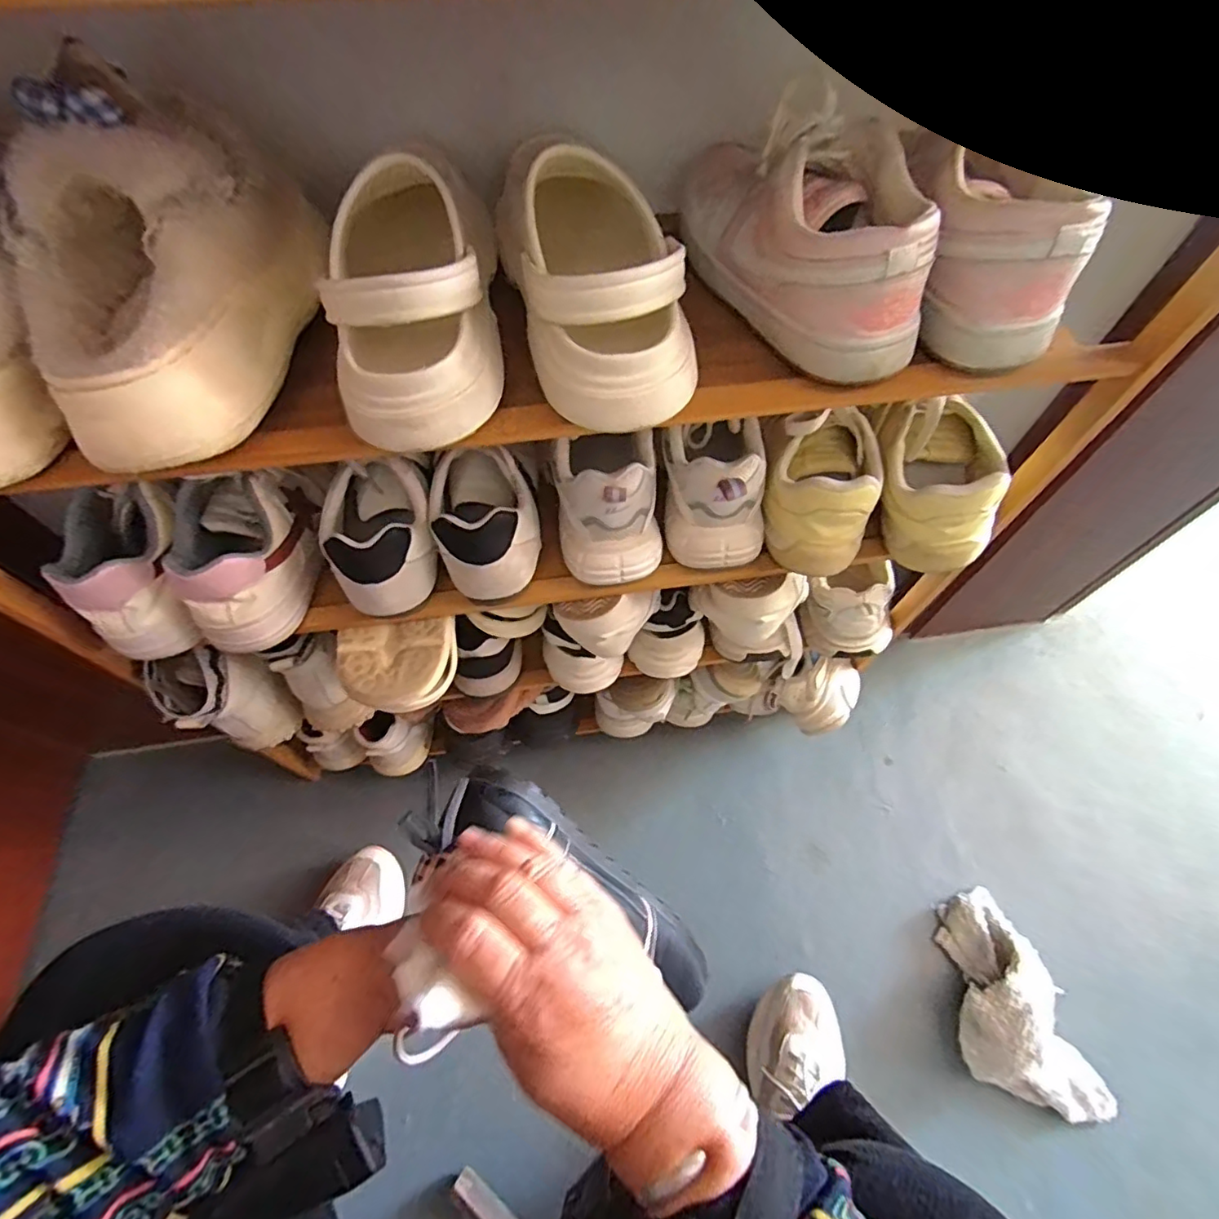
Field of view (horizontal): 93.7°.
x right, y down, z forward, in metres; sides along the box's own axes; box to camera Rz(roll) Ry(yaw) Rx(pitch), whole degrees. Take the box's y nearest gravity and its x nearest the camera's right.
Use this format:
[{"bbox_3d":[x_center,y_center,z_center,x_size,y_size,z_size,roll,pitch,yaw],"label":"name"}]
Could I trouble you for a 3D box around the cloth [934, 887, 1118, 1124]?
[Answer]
[{"bbox_3d":[0.462,0.464,0.656,0.138,0.079,0.236,-18,63,-9],"label":"cloth"}]

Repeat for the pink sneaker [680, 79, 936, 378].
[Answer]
[{"bbox_3d":[0.113,-0.247,0.356,0.096,0.085,0.223,-11,61,-6],"label":"pink sneaker"}]

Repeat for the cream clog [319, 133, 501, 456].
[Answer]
[{"bbox_3d":[-0.109,-0.168,0.314,0.085,0.083,0.134,-6,60,-3],"label":"cream clog"}]

